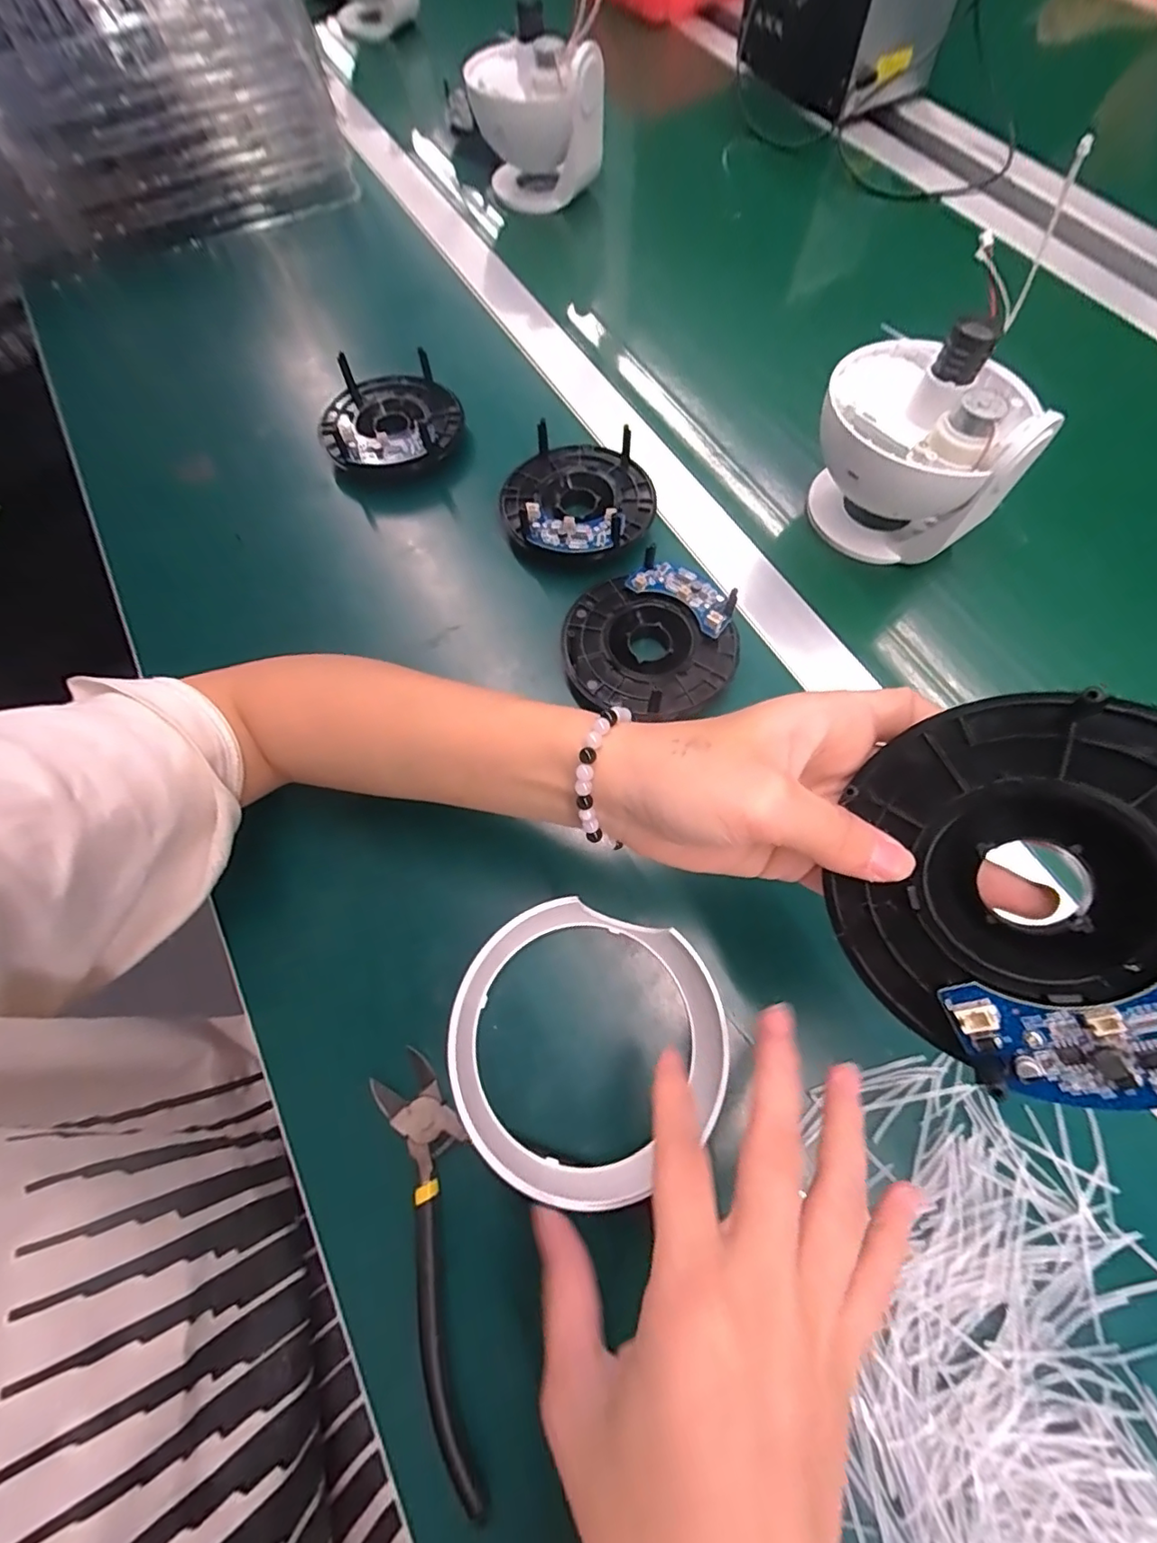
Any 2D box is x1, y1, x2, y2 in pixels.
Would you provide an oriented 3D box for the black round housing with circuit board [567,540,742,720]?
[{"bbox_3d":[0.042,-0.079,0.325,0.097,0.022,0.097,10,68,7],"label":"black round housing with circuit board"}]

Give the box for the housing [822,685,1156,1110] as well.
[{"bbox_3d":[0.121,0.031,0.149,0.099,0.011,0.098,-8,76,35],"label":"housing"}]

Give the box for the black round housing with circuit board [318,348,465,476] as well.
[{"bbox_3d":[-0.134,-0.250,0.397,0.095,0.035,0.100,-1,67,2],"label":"black round housing with circuit board"}]

